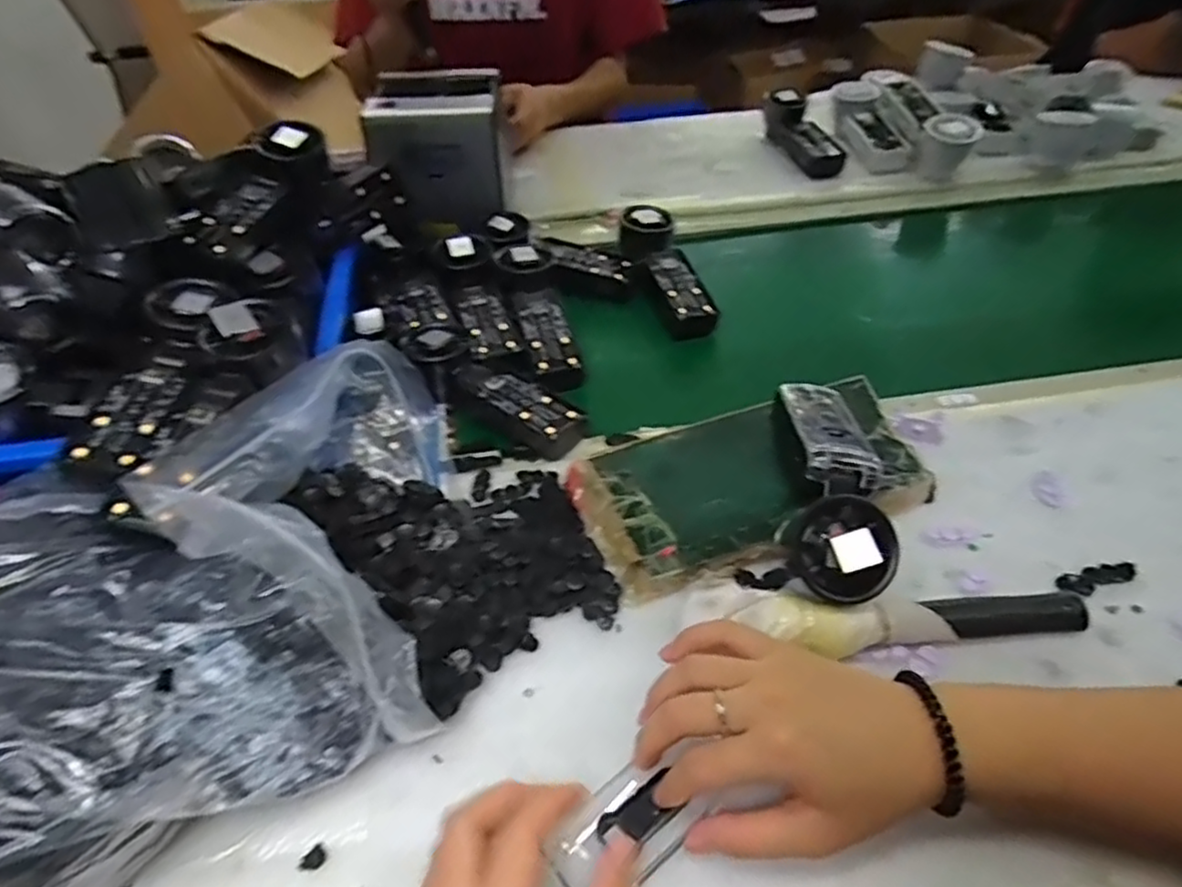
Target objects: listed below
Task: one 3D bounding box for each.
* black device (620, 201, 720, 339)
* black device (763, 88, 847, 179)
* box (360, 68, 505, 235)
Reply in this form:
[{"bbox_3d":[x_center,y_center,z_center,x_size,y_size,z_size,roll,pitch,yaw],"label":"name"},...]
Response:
[{"bbox_3d":[0.068,-0.171,0.668,0.053,0.032,0.164,-14,57,-9],"label":"black device"},{"bbox_3d":[0.262,-0.375,0.851,0.055,0.039,0.166,-14,59,-9],"label":"black device"},{"bbox_3d":[-0.151,-0.303,0.712,0.121,0.107,0.112,-4,42,0],"label":"box"}]

